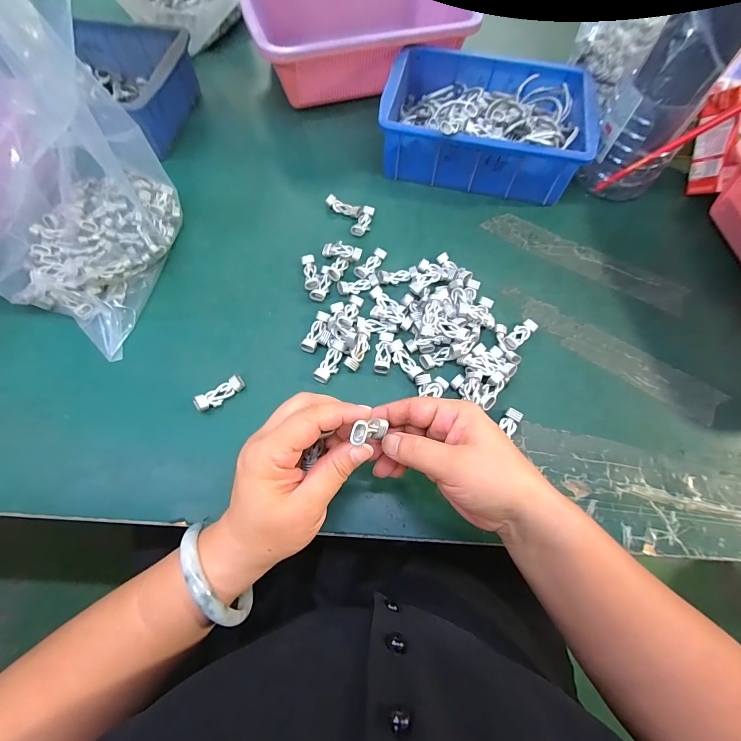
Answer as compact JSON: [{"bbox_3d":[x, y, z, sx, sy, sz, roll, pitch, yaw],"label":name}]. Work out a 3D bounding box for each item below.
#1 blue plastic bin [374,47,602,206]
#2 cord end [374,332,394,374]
[{"bbox_3d":[0.142,-0.314,0.461,0.235,0.077,0.169,13,66,4],"label":"blue plastic bin"},{"bbox_3d":[0.013,-0.018,0.357,0.015,0.007,0.044,8,66,1],"label":"cord end"}]

